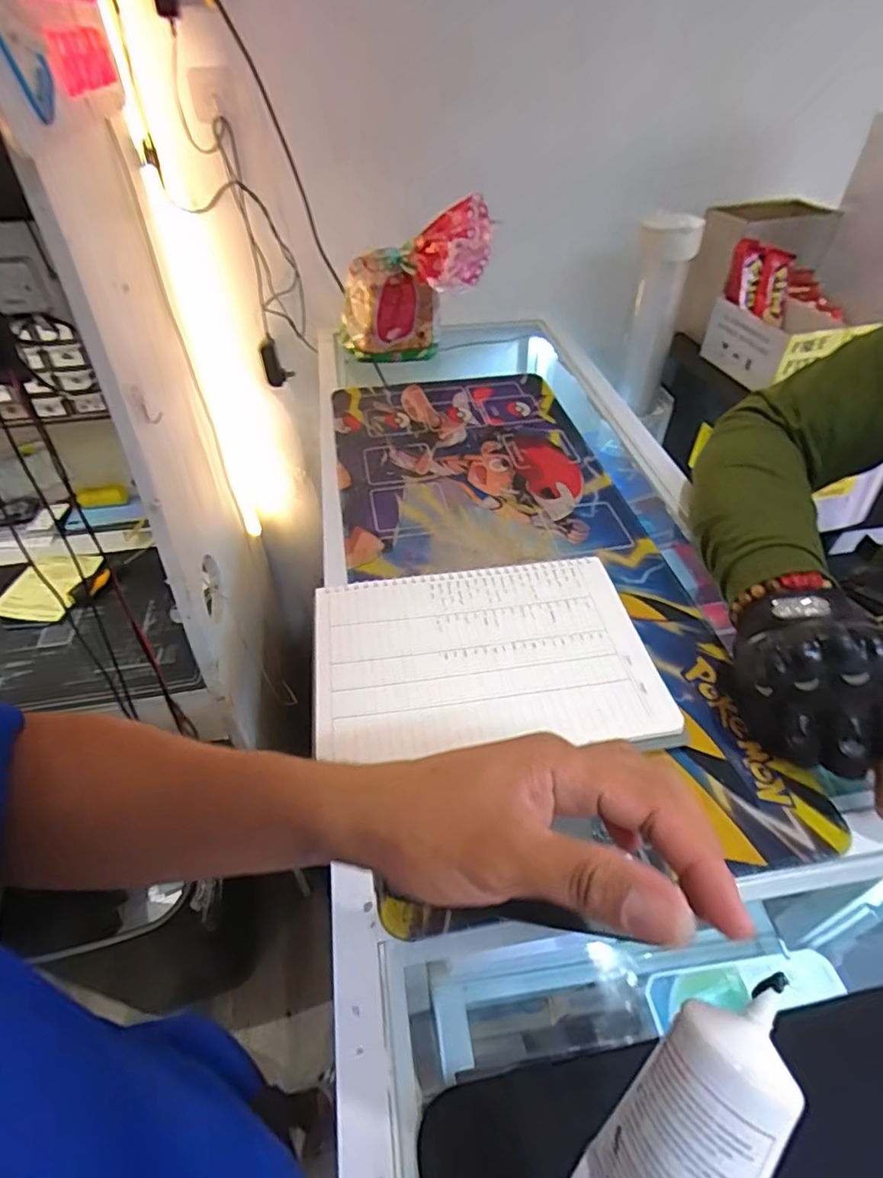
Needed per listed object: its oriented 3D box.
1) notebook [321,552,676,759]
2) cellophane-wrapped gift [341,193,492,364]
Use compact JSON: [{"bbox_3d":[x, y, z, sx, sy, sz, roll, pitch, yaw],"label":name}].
[{"bbox_3d":[0.030,0.052,0.470,0.257,0.013,0.184,-5,44,-5],"label":"notebook"},{"bbox_3d":[-0.047,-0.426,0.831,0.218,0.211,0.135,24,49,23],"label":"cellophane-wrapped gift"}]

